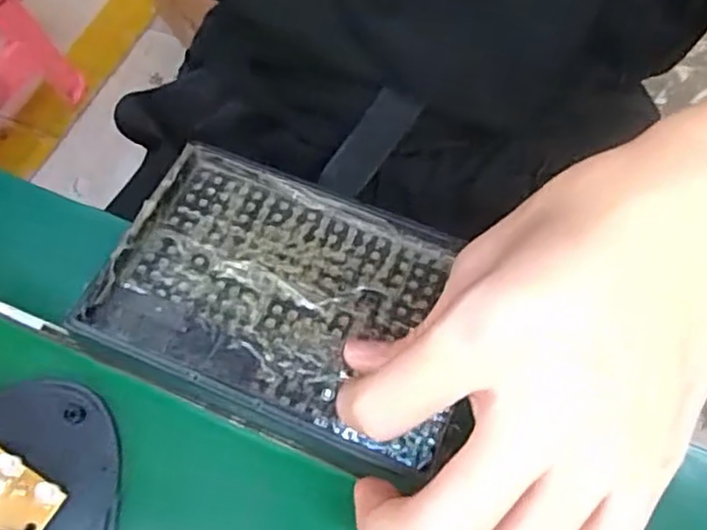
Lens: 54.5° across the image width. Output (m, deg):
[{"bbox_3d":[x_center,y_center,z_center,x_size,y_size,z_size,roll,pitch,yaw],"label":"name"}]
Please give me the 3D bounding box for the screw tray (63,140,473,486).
[{"bbox_3d":[-0.022,0.013,0.251,0.135,0.019,0.093,21,68,10],"label":"screw tray"}]

